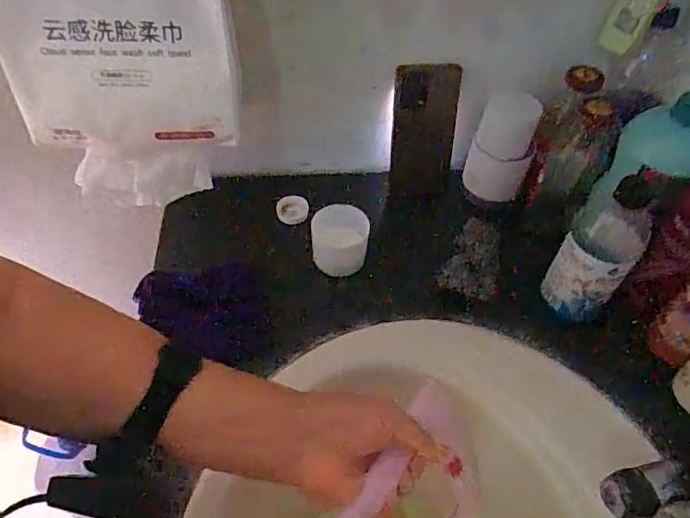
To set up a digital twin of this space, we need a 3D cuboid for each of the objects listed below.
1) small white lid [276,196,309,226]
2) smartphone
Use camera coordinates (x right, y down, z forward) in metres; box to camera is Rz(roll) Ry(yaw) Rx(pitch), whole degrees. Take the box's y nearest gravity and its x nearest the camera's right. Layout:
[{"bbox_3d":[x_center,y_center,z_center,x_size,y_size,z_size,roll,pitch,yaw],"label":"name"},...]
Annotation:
[{"bbox_3d":[-0.066,-0.062,0.661,0.038,0.011,0.039,1,52,-1],"label":"small white lid"},{"bbox_3d":[0.099,-0.161,0.670,0.079,0.170,0.015,5,37,7],"label":"smartphone"}]

